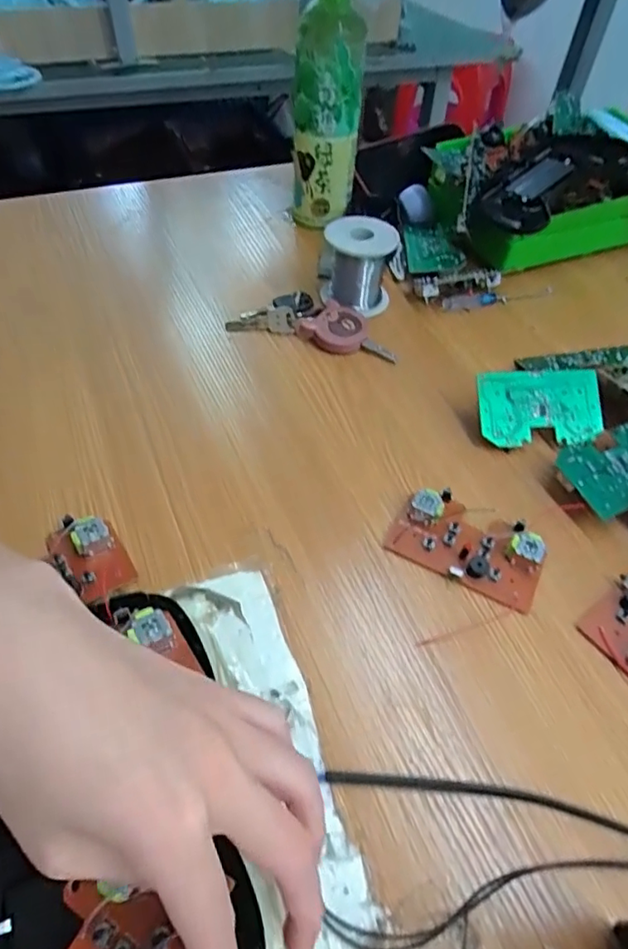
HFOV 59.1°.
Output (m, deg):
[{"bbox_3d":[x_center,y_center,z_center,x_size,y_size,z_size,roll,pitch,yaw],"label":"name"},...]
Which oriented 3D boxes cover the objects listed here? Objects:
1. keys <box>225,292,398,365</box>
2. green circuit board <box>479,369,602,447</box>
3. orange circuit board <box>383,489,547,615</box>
[{"bbox_3d":[0.003,-0.130,0.478,0.141,0.021,0.054,15,51,9],"label":"keys"},{"bbox_3d":[0.166,-0.049,0.405,0.091,0.004,0.056,-2,78,-5],"label":"green circuit board"},{"bbox_3d":[0.095,0.041,0.341,0.090,0.018,0.053,25,53,16],"label":"orange circuit board"}]

